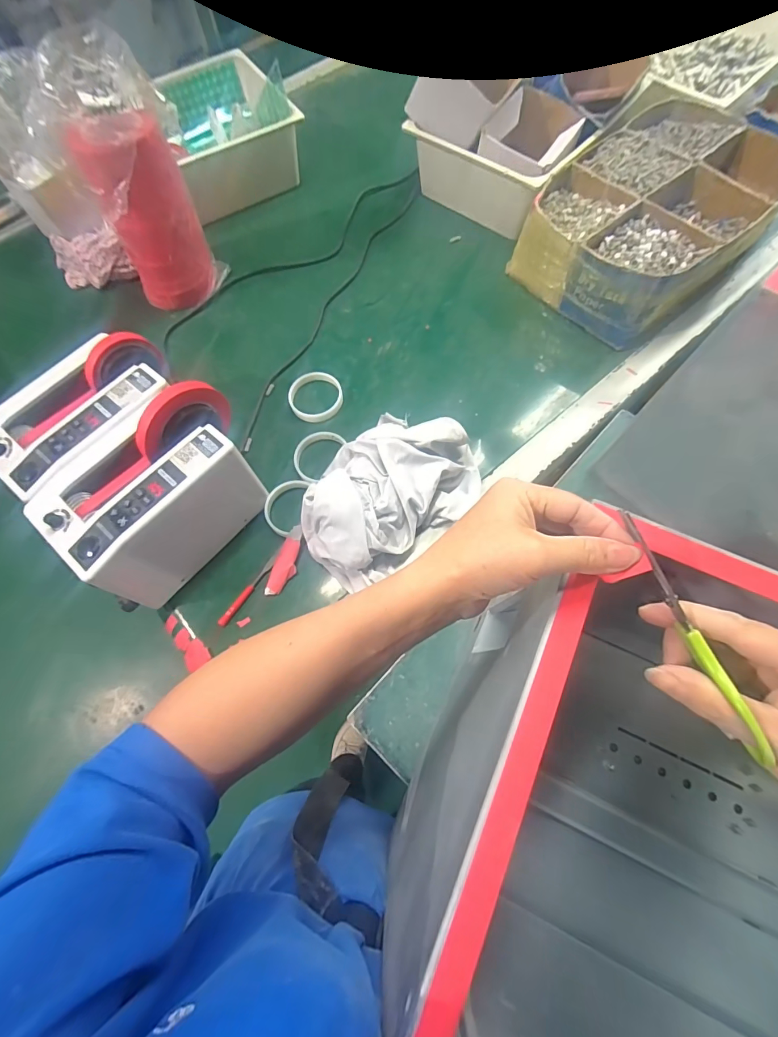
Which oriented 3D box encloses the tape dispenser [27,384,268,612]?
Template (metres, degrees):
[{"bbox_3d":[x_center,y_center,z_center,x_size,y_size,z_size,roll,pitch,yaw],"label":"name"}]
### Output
[{"bbox_3d":[-0.277,-0.031,0.524,0.137,0.172,0.251,39,76,15],"label":"tape dispenser"}]

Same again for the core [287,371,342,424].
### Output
[{"bbox_3d":[-0.115,-0.196,0.657,0.083,0.012,0.095,-5,70,1],"label":"core"}]

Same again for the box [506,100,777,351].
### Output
[{"bbox_3d":[0.429,-0.493,0.690,0.405,0.115,0.280,-44,74,-12],"label":"box"}]

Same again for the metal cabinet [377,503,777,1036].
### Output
[{"bbox_3d":[0.313,0.267,0.320,0.535,0.336,0.322,24,73,11],"label":"metal cabinet"}]

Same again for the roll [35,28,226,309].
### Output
[{"bbox_3d":[-0.369,-0.502,0.629,0.150,0.312,0.137,-1,70,2],"label":"roll"}]

